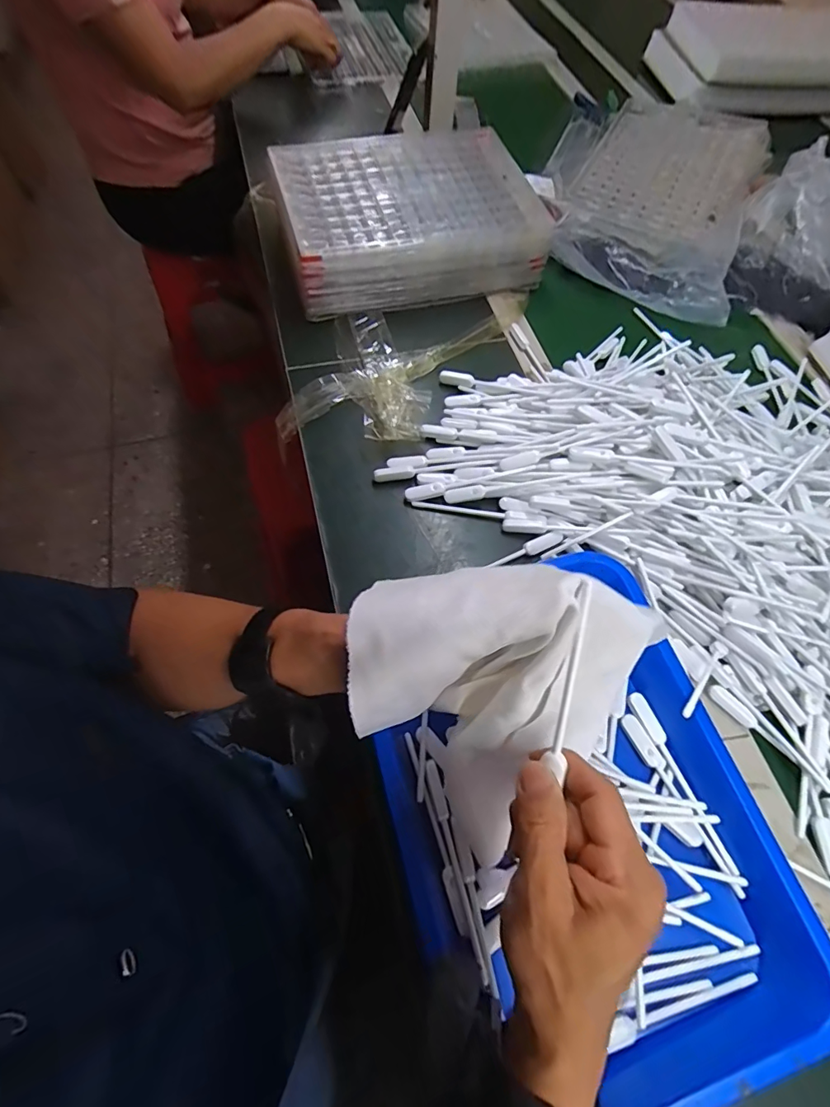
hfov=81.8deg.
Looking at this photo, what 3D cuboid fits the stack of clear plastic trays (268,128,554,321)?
[{"bbox_3d":[-0.009,-0.495,0.696,0.350,0.094,0.298,-13,65,-10],"label":"stack of clear plastic trays"}]

